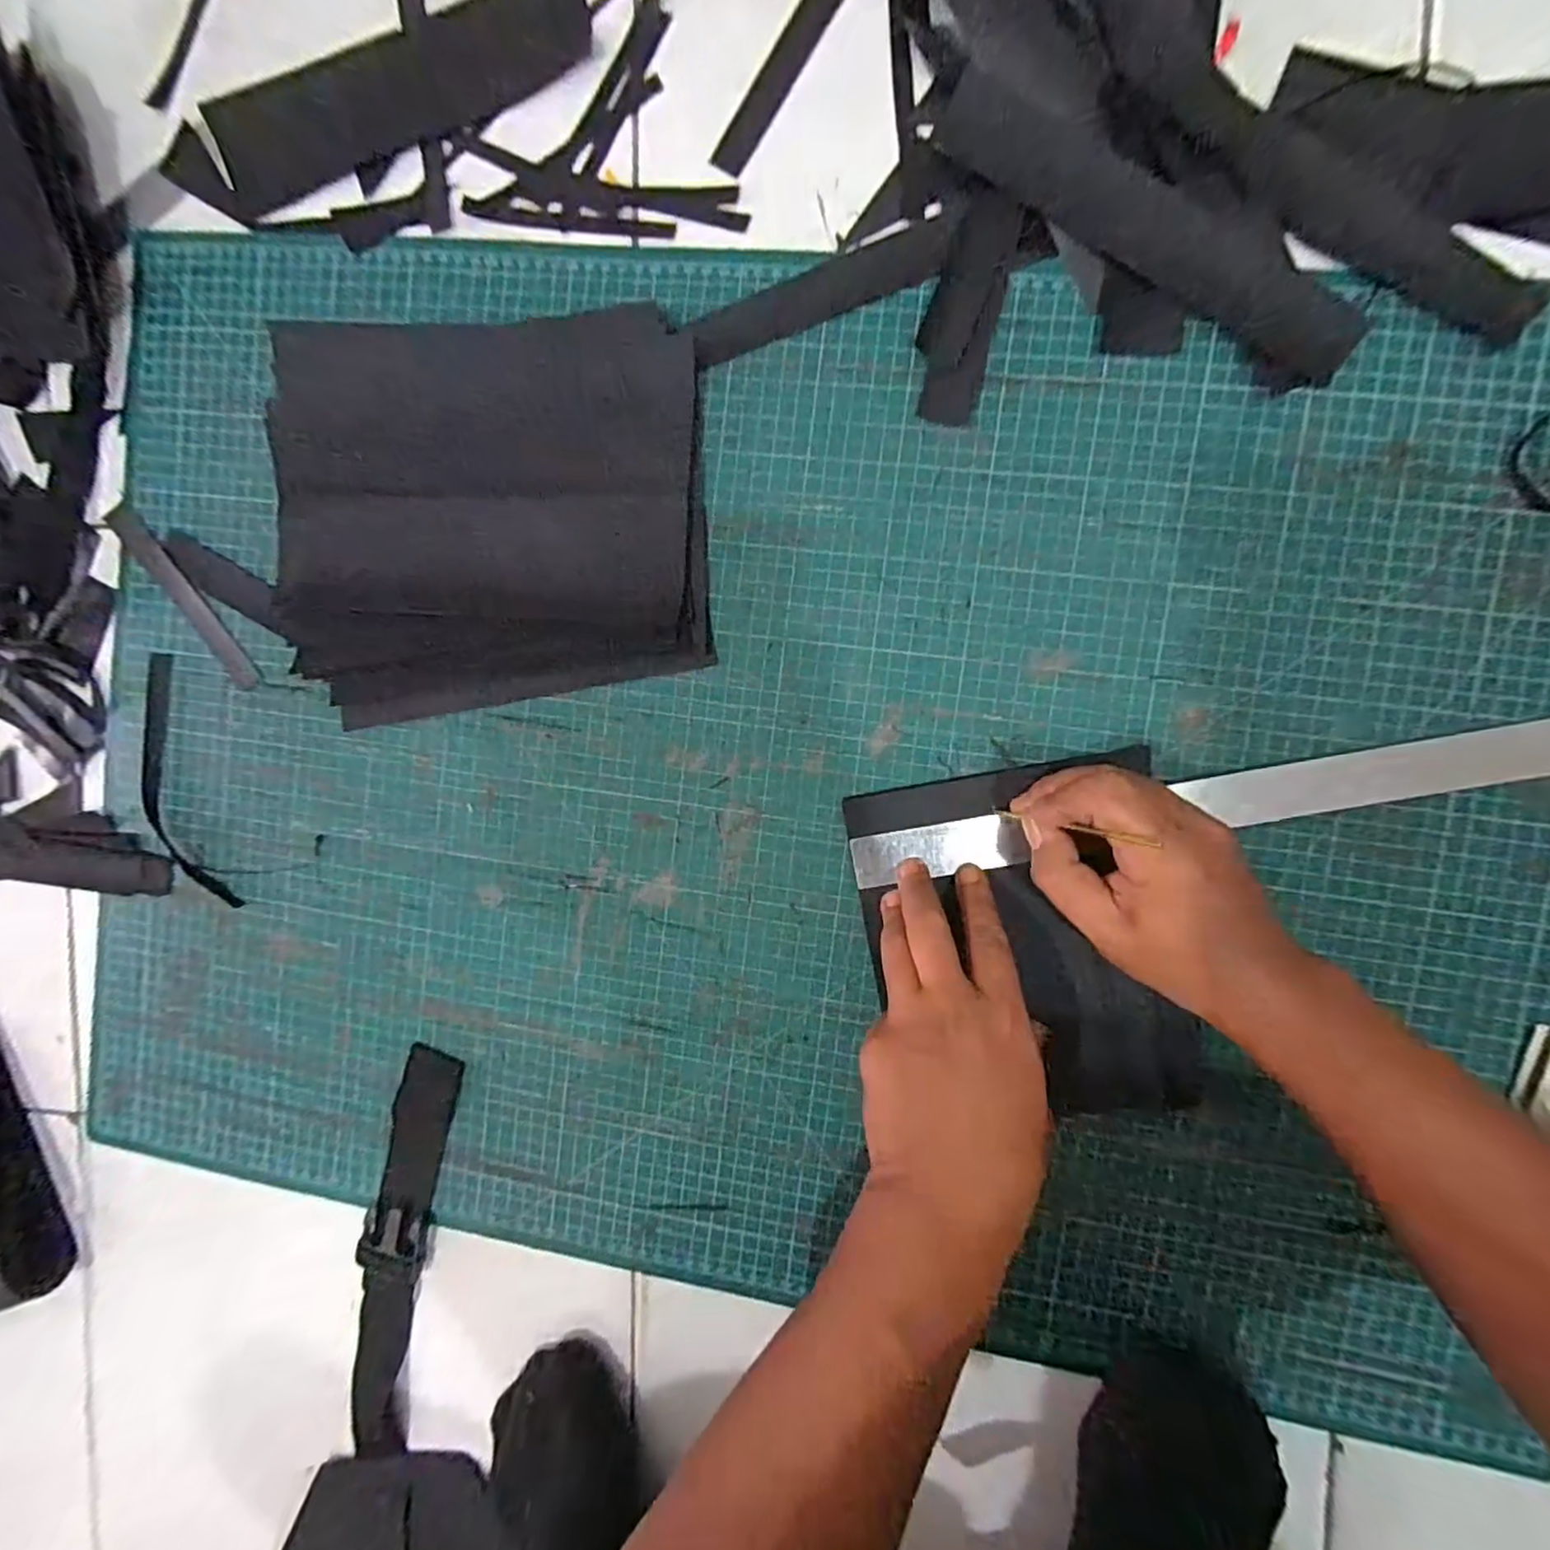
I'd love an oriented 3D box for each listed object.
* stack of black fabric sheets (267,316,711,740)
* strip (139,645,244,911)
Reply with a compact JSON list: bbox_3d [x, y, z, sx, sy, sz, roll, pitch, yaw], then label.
[{"bbox_3d":[-0.168,-0.148,0.375,0.254,0.019,0.213,-3,93,8],"label":"stack of black fabric sheets"},{"bbox_3d":[-0.389,0.008,0.421,0.048,0.006,0.166,-13,92,8],"label":"strip"}]

